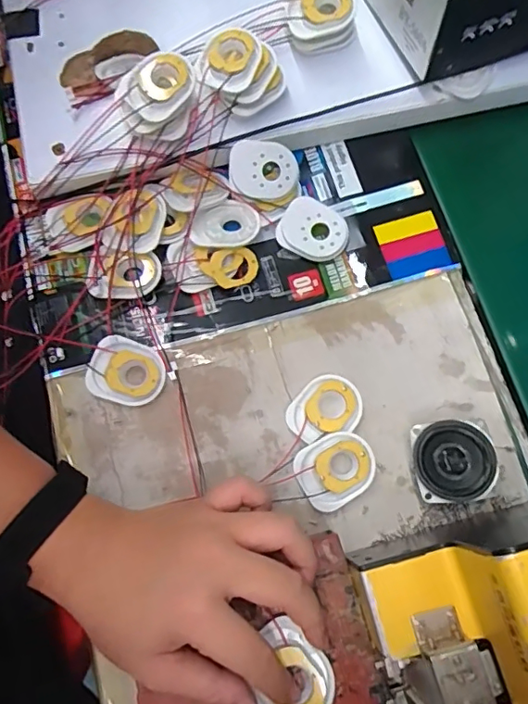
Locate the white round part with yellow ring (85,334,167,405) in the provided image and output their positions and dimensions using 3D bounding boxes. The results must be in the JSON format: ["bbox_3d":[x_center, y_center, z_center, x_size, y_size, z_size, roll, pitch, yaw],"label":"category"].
[{"bbox_3d":[-0.107,0.017,0.411,0.058,0.012,0.049,24,76,7],"label":"white round part with yellow ring"}]

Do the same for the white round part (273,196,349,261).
[{"bbox_3d":[0.042,-0.104,0.447,0.058,0.015,0.046,28,77,8],"label":"white round part"}]

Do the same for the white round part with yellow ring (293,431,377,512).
[{"bbox_3d":[0.053,0.086,0.386,0.056,0.009,0.048,-27,76,-7],"label":"white round part with yellow ring"}]

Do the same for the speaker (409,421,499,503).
[{"bbox_3d":[0.135,0.080,0.383,0.055,0.036,0.056,0,74,1],"label":"speaker"}]

